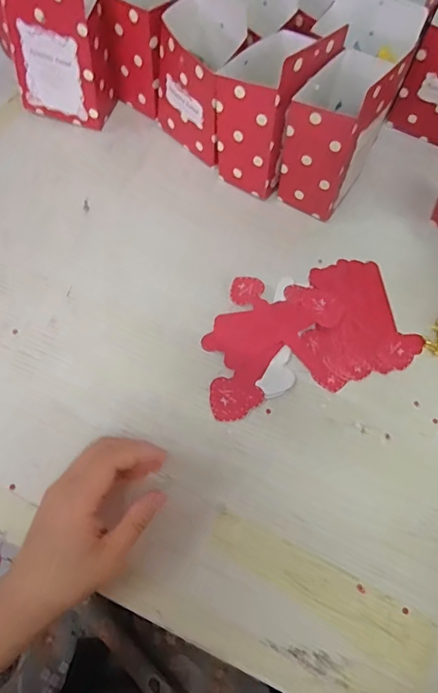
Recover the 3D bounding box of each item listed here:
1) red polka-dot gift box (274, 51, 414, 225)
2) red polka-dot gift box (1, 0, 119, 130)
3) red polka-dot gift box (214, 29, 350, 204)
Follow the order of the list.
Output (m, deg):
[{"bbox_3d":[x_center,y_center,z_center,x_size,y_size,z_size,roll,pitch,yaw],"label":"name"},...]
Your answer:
[{"bbox_3d":[0.120,-0.220,0.476,0.068,0.143,0.107,32,66,12],"label":"red polka-dot gift box"},{"bbox_3d":[-0.173,-0.323,0.504,0.104,0.147,0.058,15,63,4],"label":"red polka-dot gift box"},{"bbox_3d":[0.055,-0.247,0.483,0.077,0.148,0.110,35,67,13],"label":"red polka-dot gift box"}]

